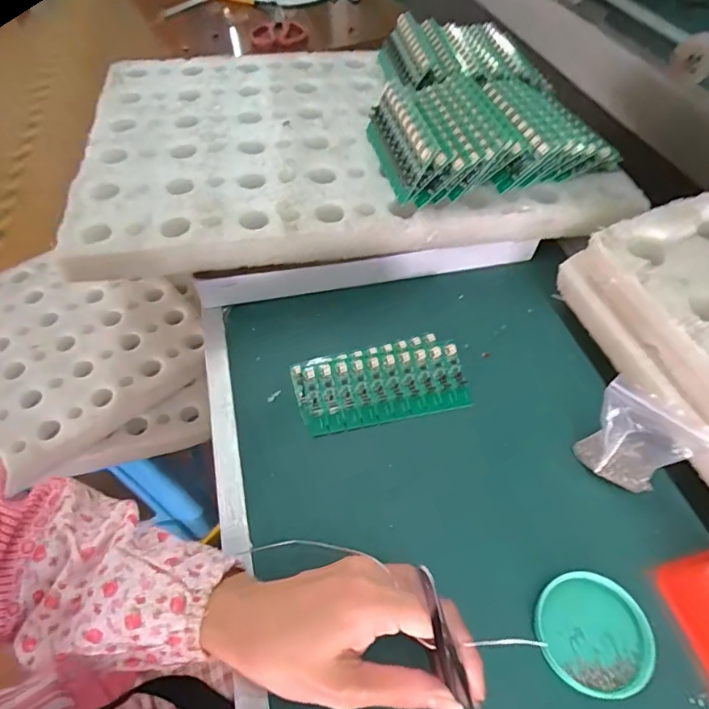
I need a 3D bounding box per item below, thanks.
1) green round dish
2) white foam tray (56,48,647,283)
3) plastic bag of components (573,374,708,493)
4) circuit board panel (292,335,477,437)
[{"bbox_3d":[0.149,0.174,0.294,0.064,0.012,0.064,0,53,1],"label":"green round dish"},{"bbox_3d":[-0.015,-0.246,0.529,0.536,0.063,0.347,-8,53,-5],"label":"white foam tray"},{"bbox_3d":[0.197,0.060,0.330,0.032,0.083,0.064,-32,59,-21],"label":"plastic bag of components"},{"bbox_3d":[0.022,0.022,0.410,0.144,0.017,0.072,-11,53,-7],"label":"circuit board panel"}]

